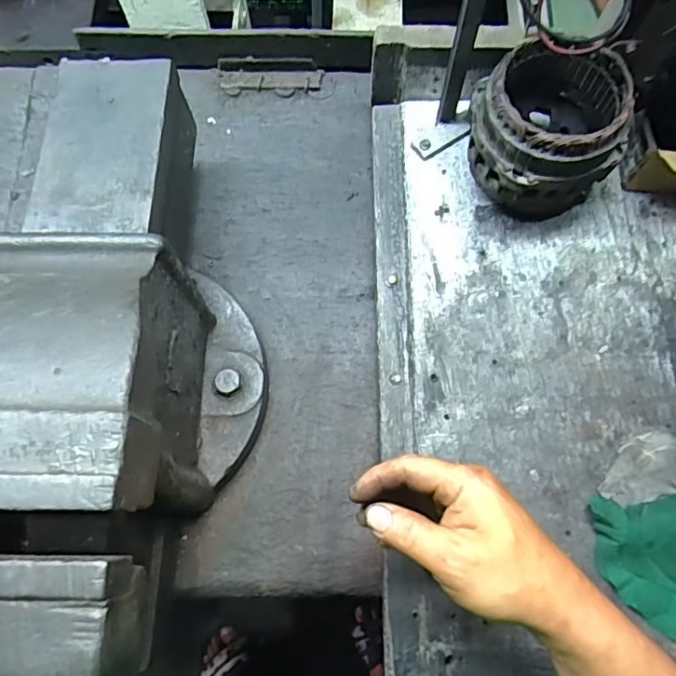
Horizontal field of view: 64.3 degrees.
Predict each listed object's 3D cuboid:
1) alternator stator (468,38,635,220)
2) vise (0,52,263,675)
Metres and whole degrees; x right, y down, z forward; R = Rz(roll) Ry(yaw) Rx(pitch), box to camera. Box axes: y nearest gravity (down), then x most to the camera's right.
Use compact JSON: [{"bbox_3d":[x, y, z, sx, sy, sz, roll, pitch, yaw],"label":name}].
[{"bbox_3d":[0.194,-0.193,0.515,0.132,0.123,0.129,1,71,3],"label":"alternator stator"},{"bbox_3d":[-0.171,-0.010,0.385,0.243,0.265,0.475,5,71,4],"label":"vise"}]

